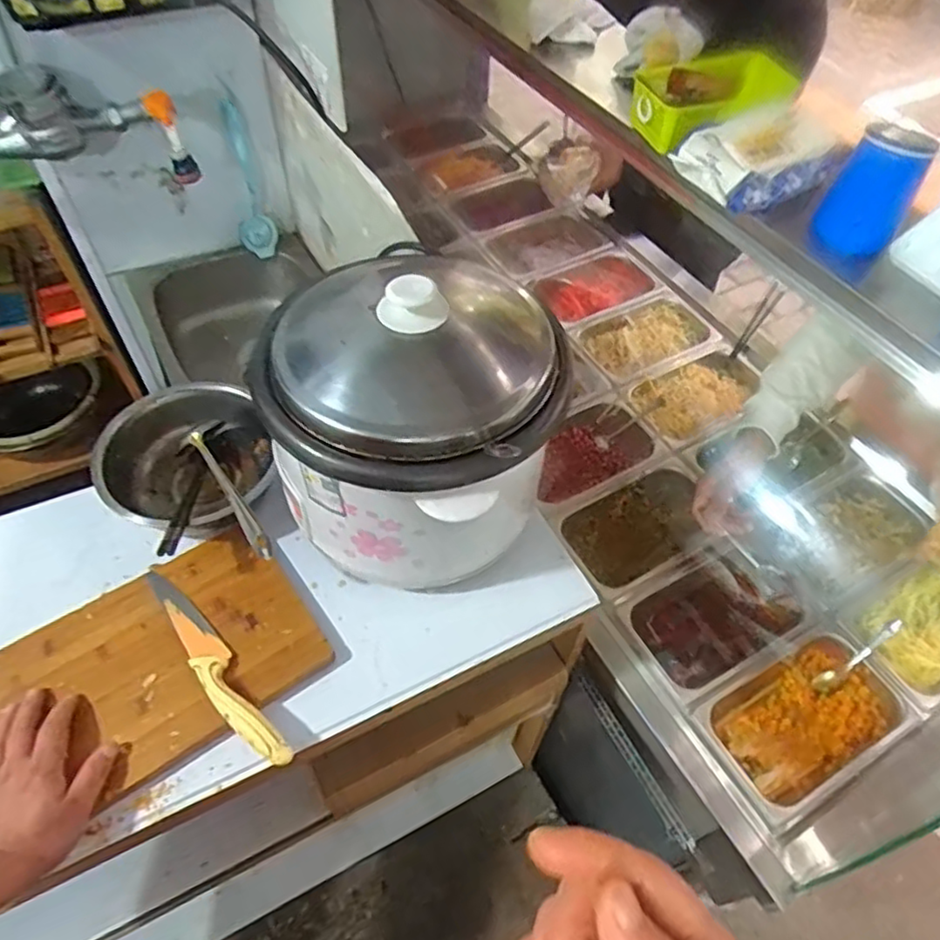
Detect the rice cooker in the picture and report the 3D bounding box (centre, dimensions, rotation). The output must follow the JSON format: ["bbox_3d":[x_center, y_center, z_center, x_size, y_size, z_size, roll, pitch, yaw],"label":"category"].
[{"bbox_3d":[-0.056,-0.053,0.701,0.283,0.254,0.263,6,55,1],"label":"rice cooker"}]

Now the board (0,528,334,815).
[{"bbox_3d":[-0.310,0.191,0.676,0.288,0.024,0.195,-30,61,-22],"label":"board"}]

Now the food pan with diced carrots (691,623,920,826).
[{"bbox_3d":[0.436,0.336,0.916,0.258,0.077,0.159,-24,59,-19],"label":"food pan with diced carrots"}]

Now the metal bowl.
[{"bbox_3d":[-0.326,0.001,0.799,0.185,0.102,0.195,1,55,-2],"label":"metal bowl"}]

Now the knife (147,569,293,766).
[{"bbox_3d":[-0.252,0.190,0.671,0.035,0.025,0.253,-33,62,-23],"label":"knife"}]

